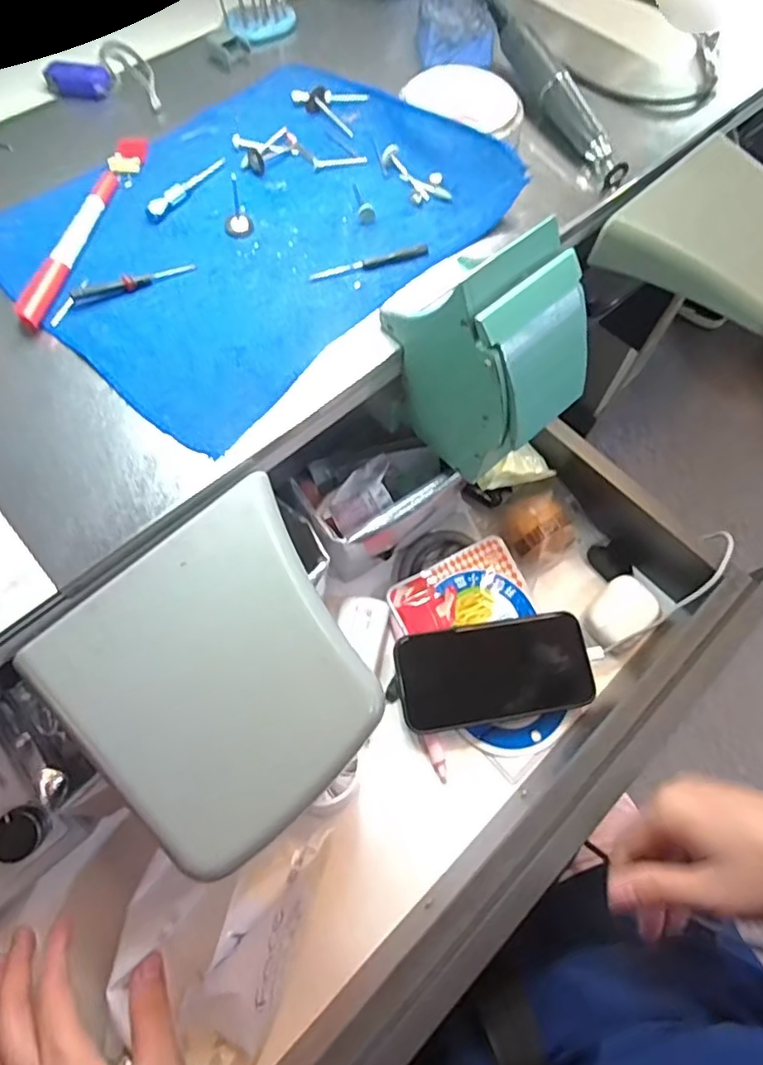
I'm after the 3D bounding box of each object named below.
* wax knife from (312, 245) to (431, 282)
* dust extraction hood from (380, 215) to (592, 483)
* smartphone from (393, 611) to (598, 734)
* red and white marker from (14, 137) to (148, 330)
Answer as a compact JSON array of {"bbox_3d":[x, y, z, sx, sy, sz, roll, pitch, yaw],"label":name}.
[{"bbox_3d":[-0.008,-0.178,0.384,0.080,0.006,0.009,-16,67,-8],"label":"wax knife"},{"bbox_3d":[0.065,-0.109,0.360,0.089,0.132,0.111,-34,71,-15],"label":"dust extraction hood"},{"bbox_3d":[0.087,0.104,0.445,0.147,0.007,0.071,-8,72,-5],"label":"smartphone"},{"bbox_3d":[-0.196,-0.206,0.387,0.018,0.009,0.182,11,66,4],"label":"red and white marker"}]

